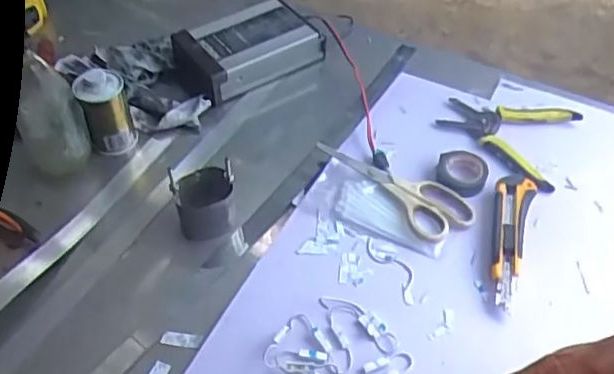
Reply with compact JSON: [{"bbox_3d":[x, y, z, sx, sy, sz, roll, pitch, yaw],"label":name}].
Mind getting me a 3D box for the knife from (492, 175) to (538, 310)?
[{"bbox_3d":[0.211,0.051,0.658,0.036,0.014,0.168,12,48,13],"label":"knife"}]

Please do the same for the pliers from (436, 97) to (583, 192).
[{"bbox_3d":[0.239,-0.068,0.773,0.153,0.014,0.143,21,51,21],"label":"pliers"}]

